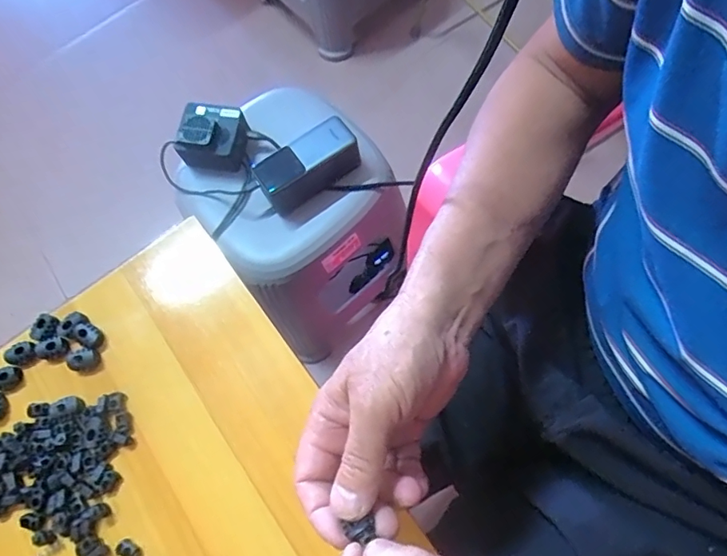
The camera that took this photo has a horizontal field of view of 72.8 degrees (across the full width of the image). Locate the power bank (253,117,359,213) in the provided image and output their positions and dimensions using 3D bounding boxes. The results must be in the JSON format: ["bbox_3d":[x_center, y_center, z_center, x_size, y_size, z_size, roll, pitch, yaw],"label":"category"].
[{"bbox_3d":[-0.071,-0.144,0.623,0.132,0.047,0.062,-38,71,-7],"label":"power bank"}]

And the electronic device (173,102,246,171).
[{"bbox_3d":[-0.199,-0.186,0.655,0.080,0.061,0.079,3,71,8],"label":"electronic device"}]

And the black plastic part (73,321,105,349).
[{"bbox_3d":[-0.215,0.044,0.385,0.025,0.008,0.015,34,78,16],"label":"black plastic part"}]

